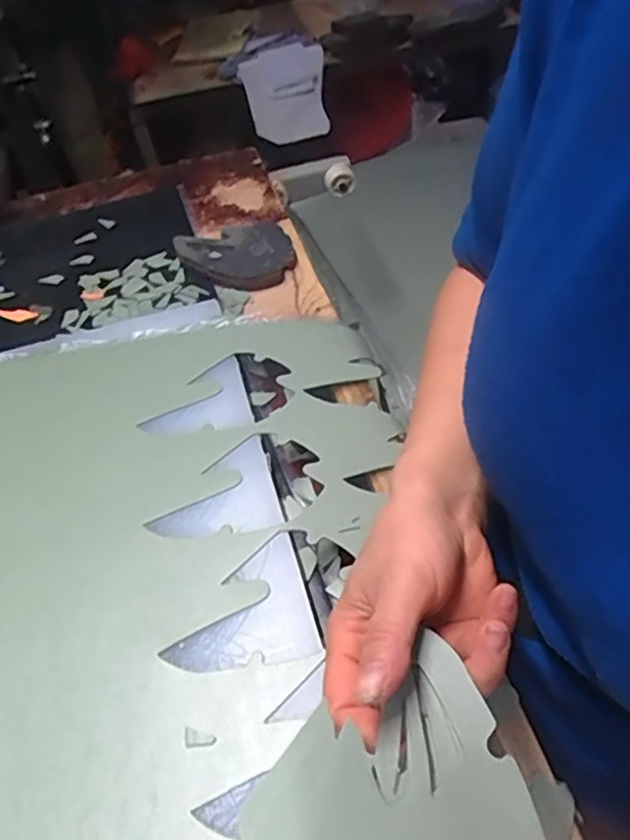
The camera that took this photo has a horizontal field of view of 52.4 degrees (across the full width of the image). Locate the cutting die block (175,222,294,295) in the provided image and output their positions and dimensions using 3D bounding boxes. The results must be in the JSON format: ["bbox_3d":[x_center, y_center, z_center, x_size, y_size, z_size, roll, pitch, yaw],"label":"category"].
[{"bbox_3d":[-0.087,-0.186,0.719,0.119,0.025,0.100,-20,49,-10],"label":"cutting die block"}]

